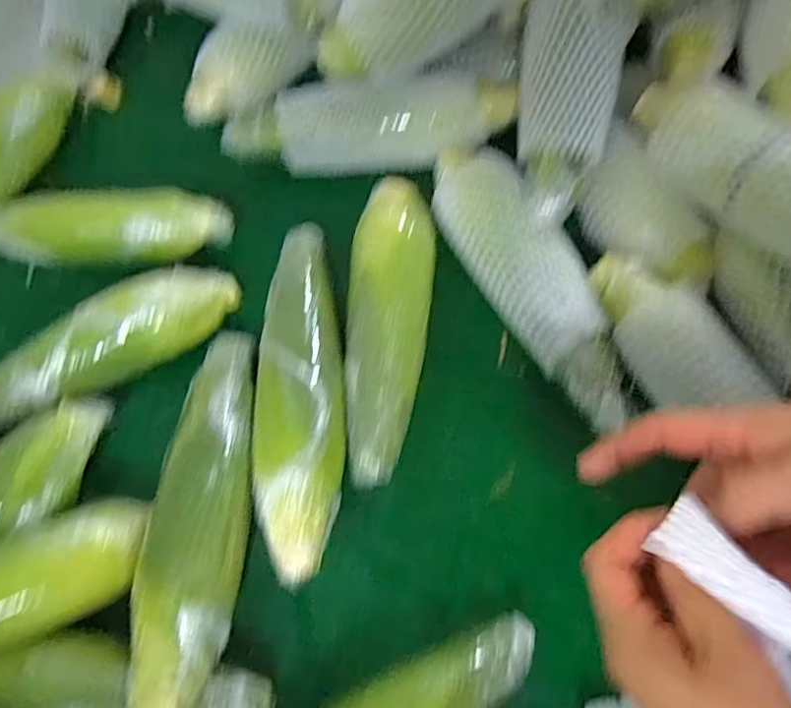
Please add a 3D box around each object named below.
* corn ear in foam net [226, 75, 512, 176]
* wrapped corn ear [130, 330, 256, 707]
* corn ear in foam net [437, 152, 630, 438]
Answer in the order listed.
[{"bbox_3d":[-0.023,-0.204,0.509,0.253,0.048,0.062,-5,72,-1],"label":"corn ear in foam net"},{"bbox_3d":[-0.130,0.107,0.393,0.061,0.058,0.269,2,72,1],"label":"wrapped corn ear"},{"bbox_3d":[0.102,-0.067,0.451,0.070,0.050,0.261,-27,73,-8],"label":"corn ear in foam net"}]

